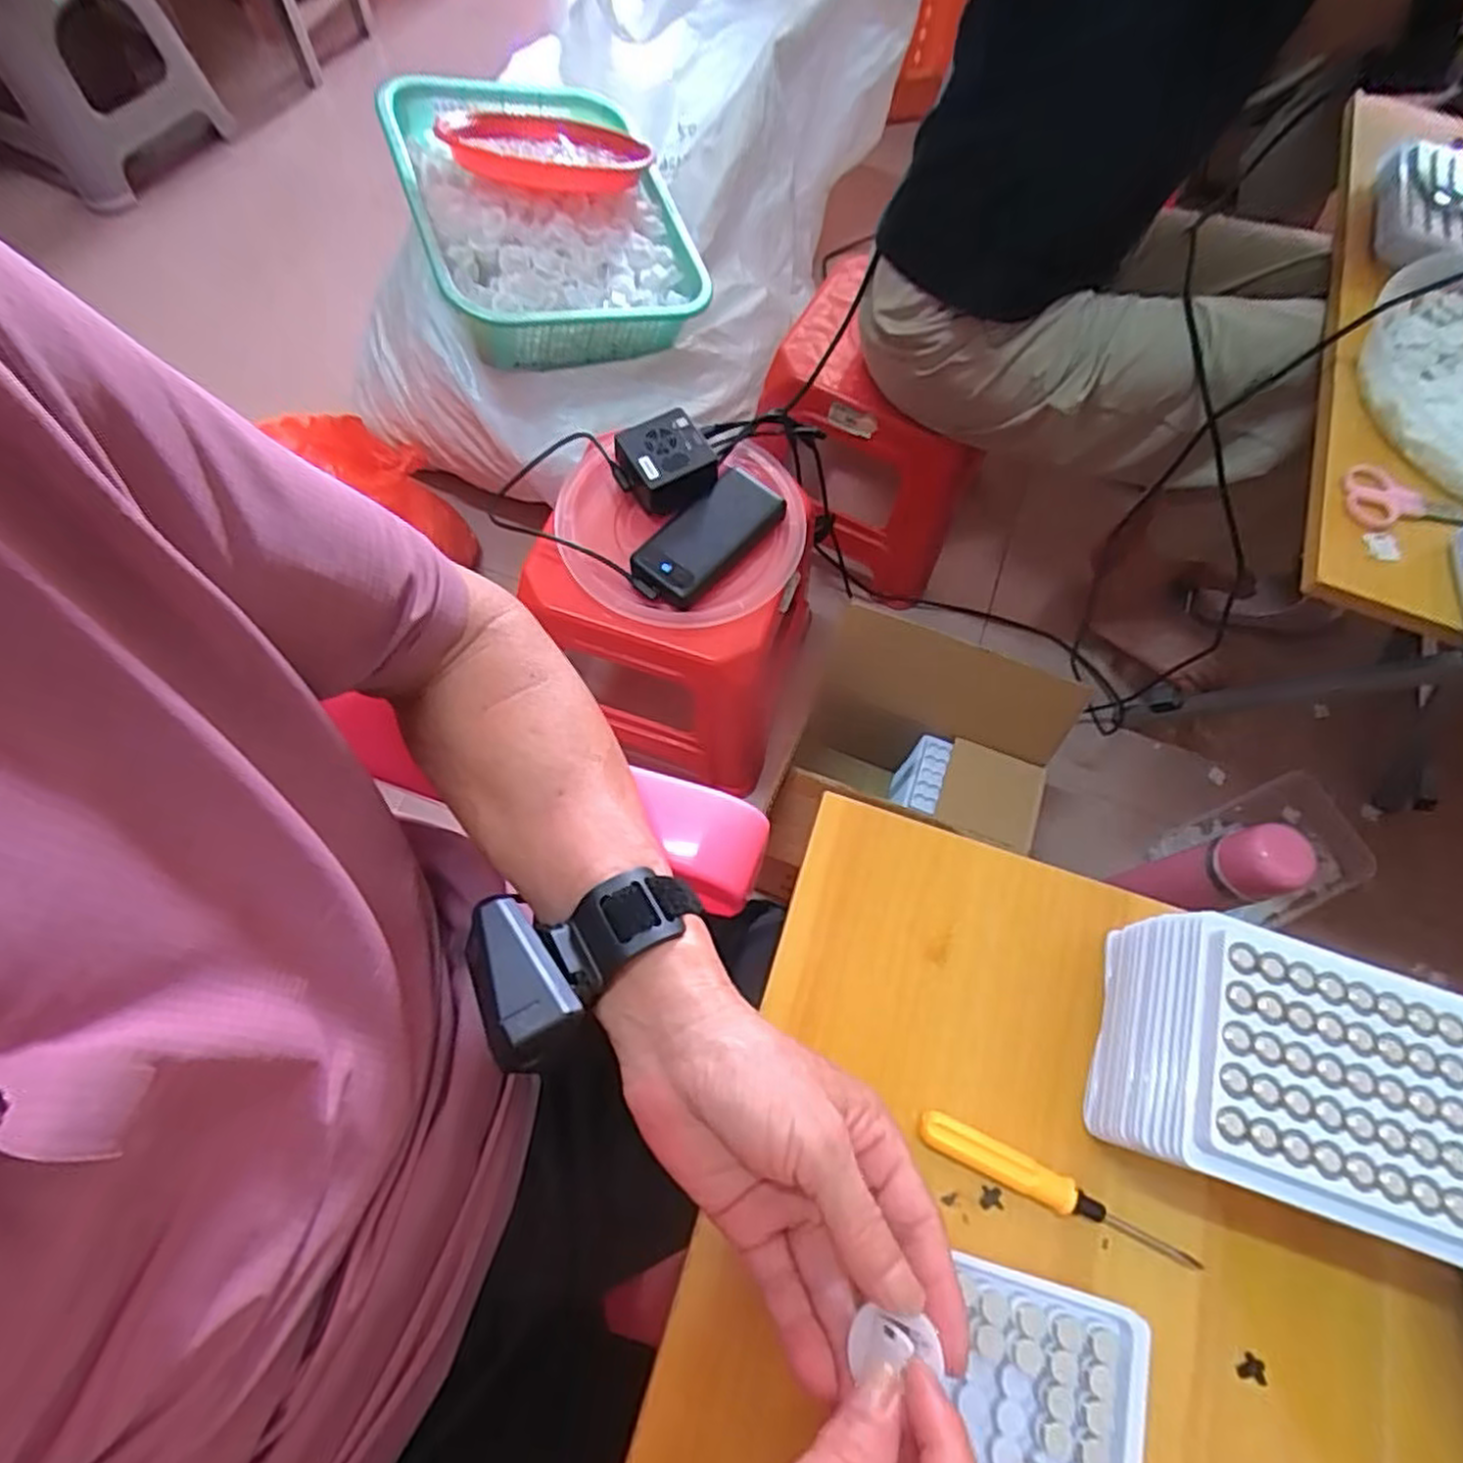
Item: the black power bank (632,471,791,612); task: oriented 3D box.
[{"bbox_3d":[-0.021,-0.189,0.720,0.072,0.031,0.157,38,70,12],"label":"black power bank"}]

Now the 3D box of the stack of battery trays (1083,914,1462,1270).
[{"bbox_3d":[0.235,0.151,0.326,0.127,0.095,0.097,19,68,5],"label":"stack of battery trays"}]

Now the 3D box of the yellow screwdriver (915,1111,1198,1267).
[{"bbox_3d":[0.144,0.206,0.337,0.126,0.015,0.016,25,68,7],"label":"yellow screwdriver"}]

